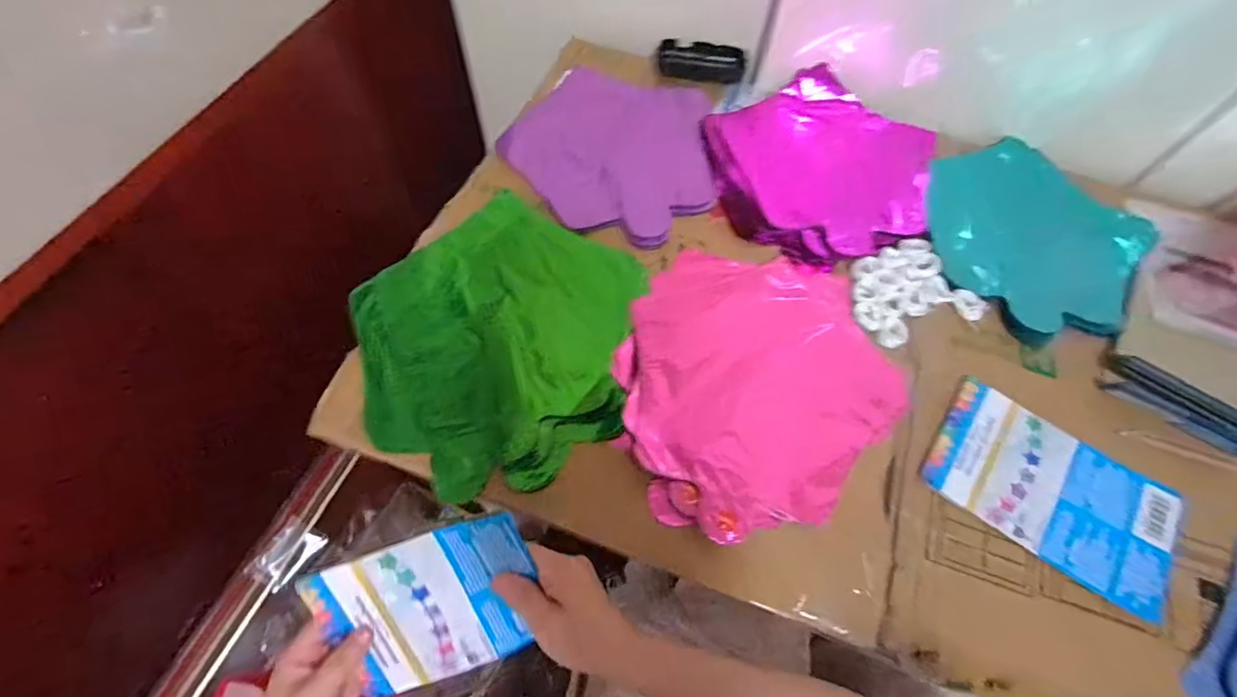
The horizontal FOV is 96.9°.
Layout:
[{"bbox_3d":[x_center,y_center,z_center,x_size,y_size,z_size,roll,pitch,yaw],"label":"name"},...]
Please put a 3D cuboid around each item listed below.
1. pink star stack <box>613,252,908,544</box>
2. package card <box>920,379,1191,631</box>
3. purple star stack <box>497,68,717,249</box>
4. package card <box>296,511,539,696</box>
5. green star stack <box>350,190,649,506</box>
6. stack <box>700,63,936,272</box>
[{"bbox_3d":[0.113,0.022,0.475,0.230,0.012,0.265,38,68,15],"label":"pink star stack"},{"bbox_3d":[0.356,0.114,0.450,0.189,0.011,0.114,32,70,10],"label":"package card"},{"bbox_3d":[0.003,-0.224,0.603,0.223,0.024,0.253,-33,69,-17],"label":"purple star stack"},{"bbox_3d":[-0.127,0.183,0.386,0.147,0.007,0.115,-19,107,-1],"label":"package card"},{"bbox_3d":[-0.102,-0.014,0.481,0.249,0.017,0.252,38,68,15],"label":"green star stack"},{"bbox_3d":[0.214,-0.197,0.594,0.235,0.034,0.239,-23,66,-13],"label":"stack"}]

